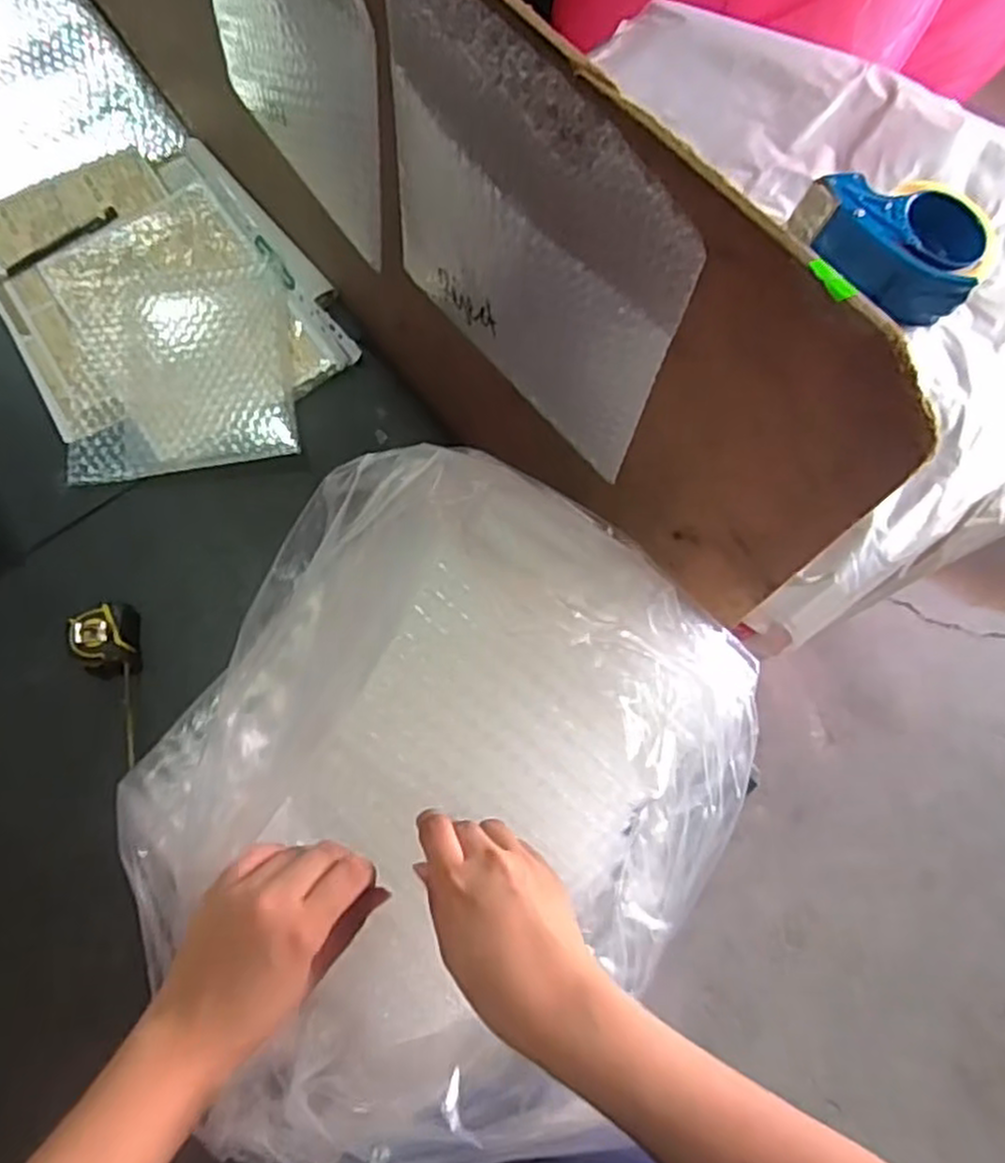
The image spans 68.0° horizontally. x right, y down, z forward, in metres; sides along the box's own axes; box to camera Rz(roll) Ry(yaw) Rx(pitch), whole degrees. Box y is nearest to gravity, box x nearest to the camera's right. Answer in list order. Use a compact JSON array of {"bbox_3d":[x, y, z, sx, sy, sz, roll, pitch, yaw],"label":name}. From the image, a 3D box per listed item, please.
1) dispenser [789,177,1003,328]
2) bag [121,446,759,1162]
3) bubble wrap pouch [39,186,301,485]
[{"bbox_3d":[0.351,-0.313,0.652,0.156,0.059,0.148,37,73,11],"label":"dispenser"},{"bbox_3d":[-0.025,0.104,0.432,0.285,0.097,0.336,39,73,11],"label":"bag"},{"bbox_3d":[-0.358,-0.271,0.806,0.236,0.012,0.341,-15,71,-7],"label":"bubble wrap pouch"}]

